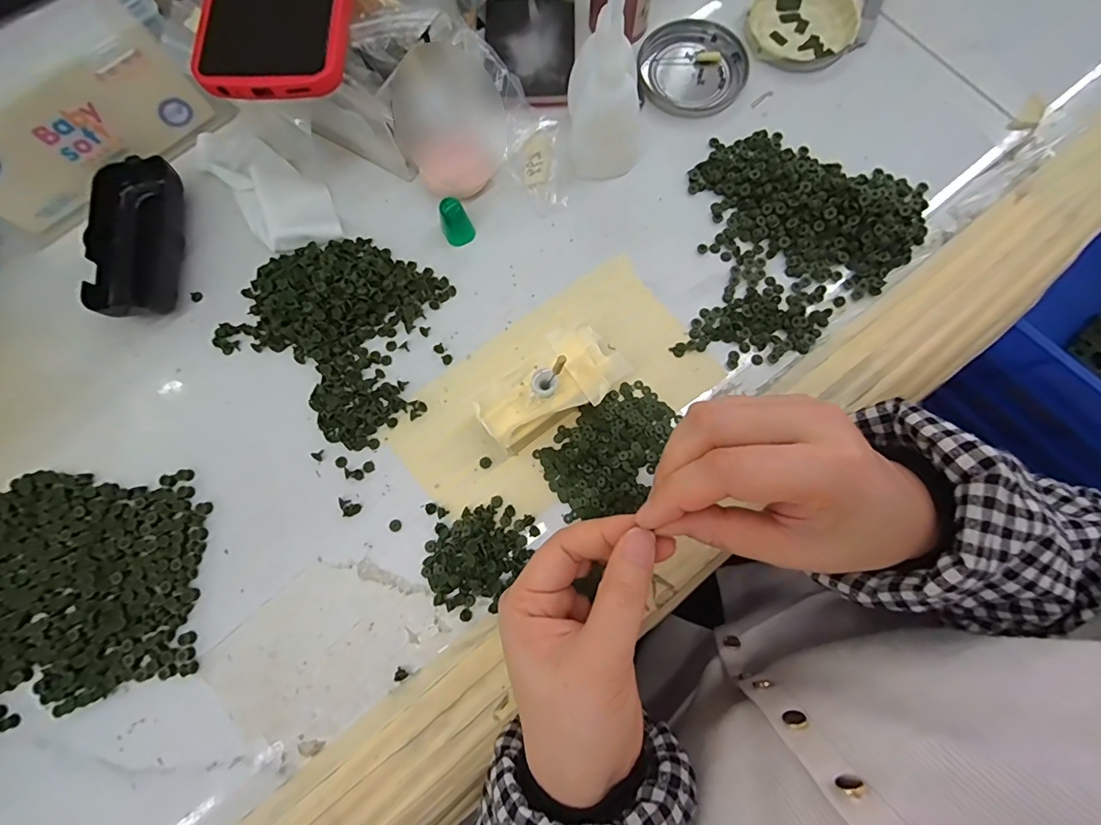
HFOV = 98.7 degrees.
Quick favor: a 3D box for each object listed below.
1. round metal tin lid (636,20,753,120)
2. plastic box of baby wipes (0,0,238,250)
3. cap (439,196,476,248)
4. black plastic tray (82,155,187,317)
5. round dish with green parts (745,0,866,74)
[{"bbox_3d":[0.106,-0.258,0.353,0.078,0.009,0.078,0,78,1],"label":"round metal tin lid"},{"bbox_3d":[-0.332,-0.212,0.308,0.183,0.077,0.113,-35,80,-6],"label":"plastic box of baby wipes"},{"bbox_3d":[-0.063,-0.128,0.316,0.018,0.027,0.018,0,78,1],"label":"cap"},{"bbox_3d":[-0.279,-0.116,0.320,0.052,0.022,0.108,-2,78,1],"label":"black plastic tray"},{"bbox_3d":[0.189,-0.293,0.357,0.081,0.011,0.081,0,78,1],"label":"round dish with green parts"}]

